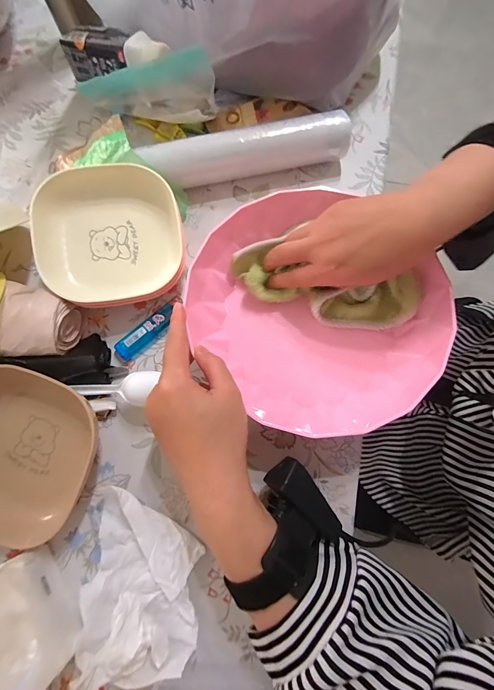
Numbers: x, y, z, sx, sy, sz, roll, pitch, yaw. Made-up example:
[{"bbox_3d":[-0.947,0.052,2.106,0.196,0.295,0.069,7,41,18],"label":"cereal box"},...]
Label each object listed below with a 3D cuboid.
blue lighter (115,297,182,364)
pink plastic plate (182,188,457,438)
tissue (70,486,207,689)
[{"bbox_3d":[-0.102,-0.018,0.341,0.085,0.013,0.024,-41,77,-9],"label":"blue lighter"},{"bbox_3d":[0.060,-0.030,0.315,0.233,0.057,0.210,36,78,11],"label":"pink plastic plate"},{"bbox_3d":[-0.089,0.208,0.269,0.093,0.023,0.148,4,74,3],"label":"tissue"}]

